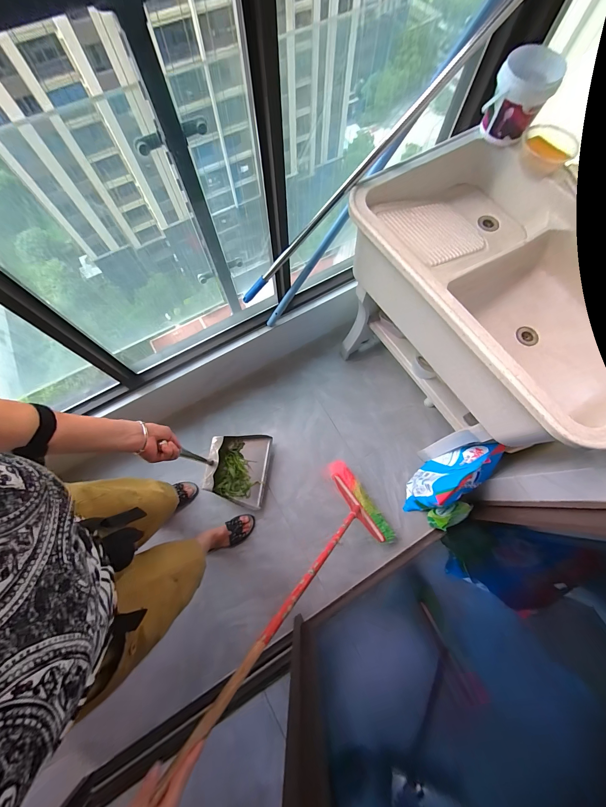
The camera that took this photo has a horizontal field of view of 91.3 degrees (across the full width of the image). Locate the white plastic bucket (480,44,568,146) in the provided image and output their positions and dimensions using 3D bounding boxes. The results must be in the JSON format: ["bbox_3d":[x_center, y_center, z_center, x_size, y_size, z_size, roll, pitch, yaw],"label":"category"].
[{"bbox_3d":[0.573,-0.817,0.800,0.143,0.145,0.130,0,79,1],"label":"white plastic bucket"}]

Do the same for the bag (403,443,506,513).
[{"bbox_3d":[0.570,0.291,1.115,0.348,0.343,0.181,-24,79,-3],"label":"bag"}]

